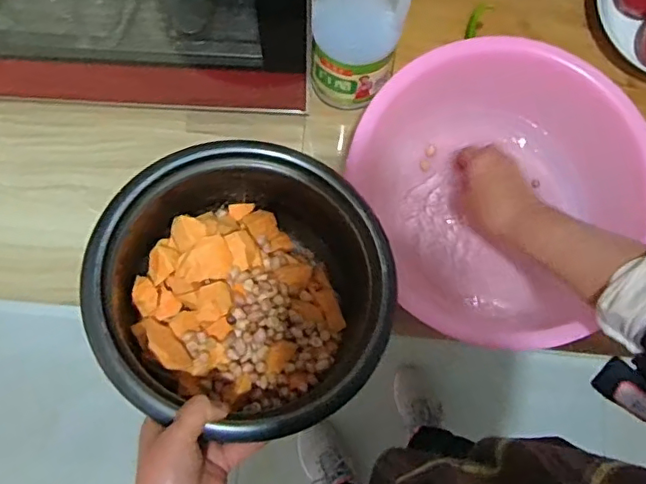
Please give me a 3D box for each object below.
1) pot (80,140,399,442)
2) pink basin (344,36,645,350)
[{"bbox_3d":[-0.060,0.035,0.482,0.224,0.132,0.216,0,80,-1],"label":"pot"},{"bbox_3d":[0.169,-0.046,0.540,0.248,0.094,0.282,-25,81,-6],"label":"pink basin"}]

